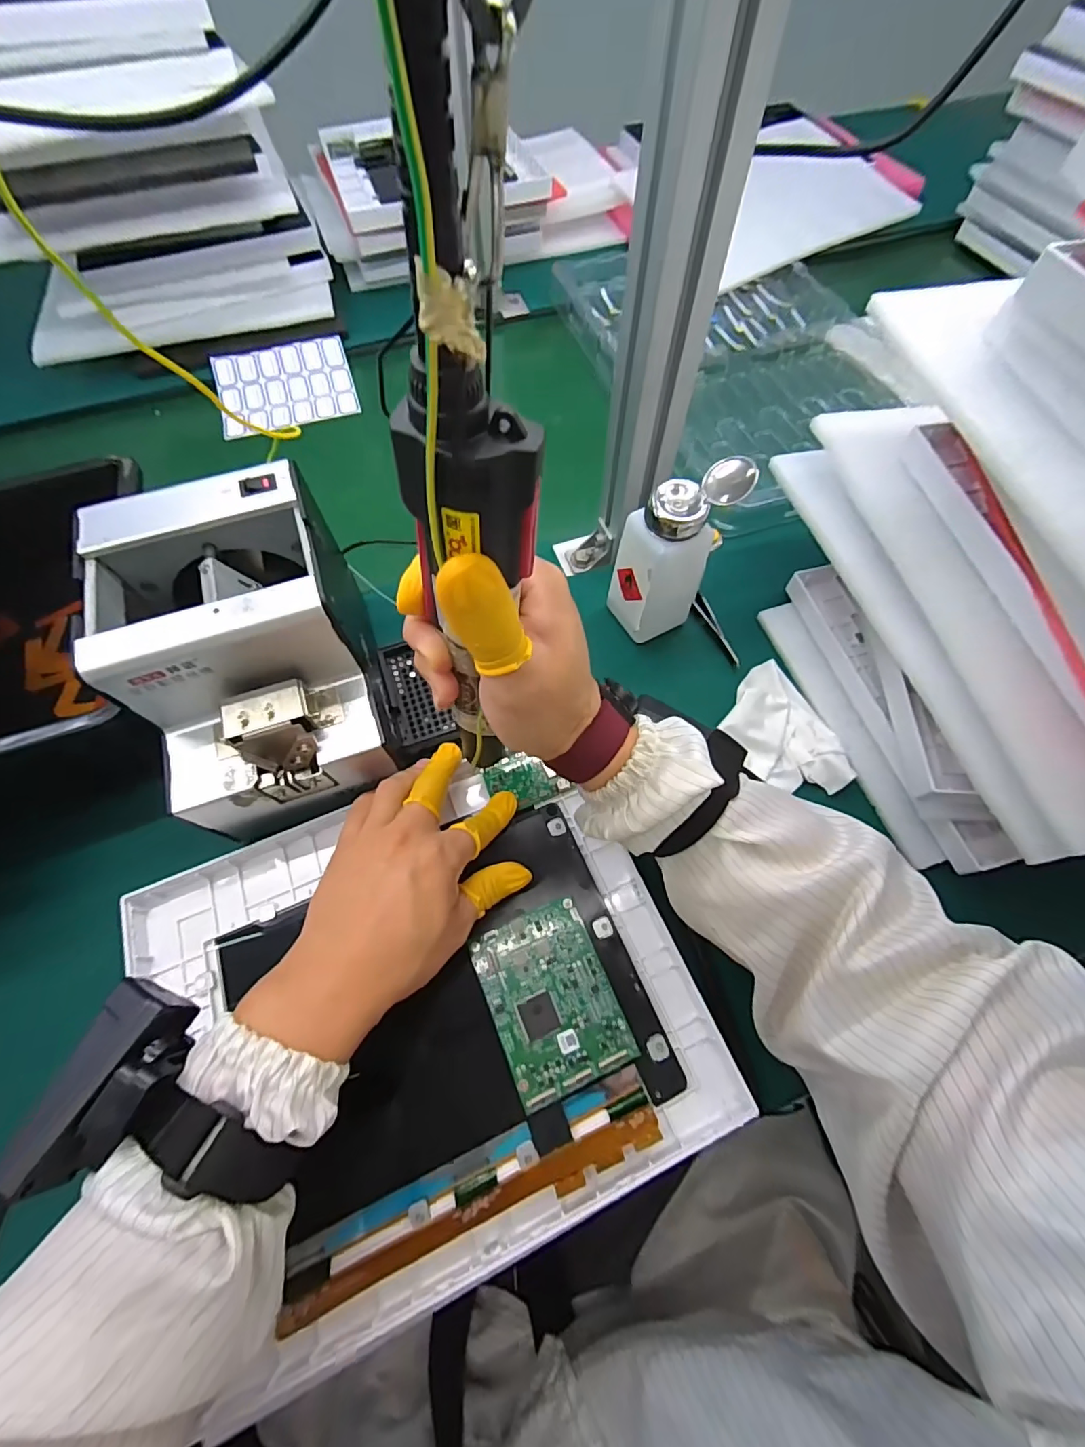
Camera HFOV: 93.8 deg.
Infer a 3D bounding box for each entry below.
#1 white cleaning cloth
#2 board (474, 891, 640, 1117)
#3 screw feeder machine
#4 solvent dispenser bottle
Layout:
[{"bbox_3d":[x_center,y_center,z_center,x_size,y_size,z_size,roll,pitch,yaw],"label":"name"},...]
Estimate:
[{"bbox_3d":[0.183,0.008,0.384,0.071,0.019,0.103,-34,68,-15],"label":"white cleaning cloth"},{"bbox_3d":[0.006,0.161,0.302,0.070,0.009,0.092,-22,67,-10],"label":"board"},{"bbox_3d":[-0.178,-0.039,0.328,0.131,0.134,0.177,-19,65,-8],"label":"screw feeder machine"},{"bbox_3d":[0.096,-0.122,0.376,0.076,0.135,0.046,-21,66,-9],"label":"solvent dispenser bottle"}]

